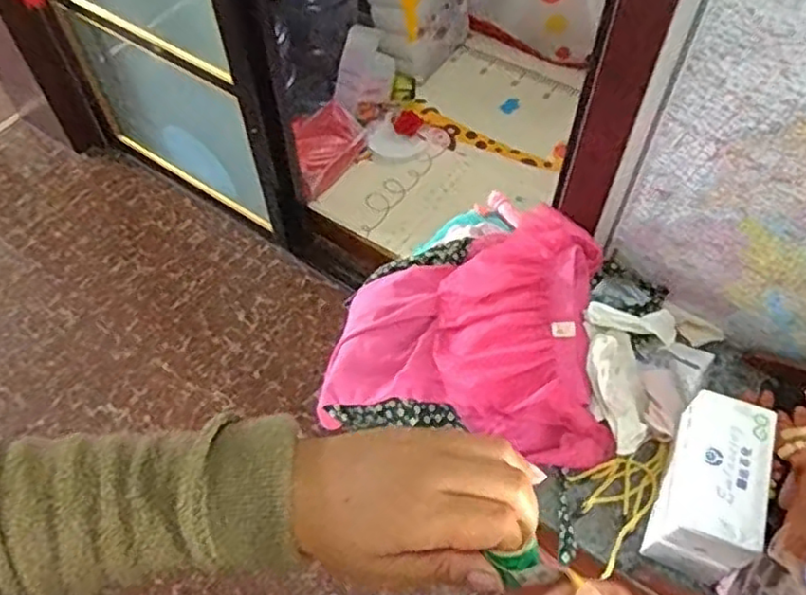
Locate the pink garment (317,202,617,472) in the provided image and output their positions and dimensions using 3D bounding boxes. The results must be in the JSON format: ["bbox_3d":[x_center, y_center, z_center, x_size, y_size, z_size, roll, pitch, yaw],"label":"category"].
[{"bbox_3d":[0.100,0.029,1.010,0.401,0.122,0.394,6,57,5],"label":"pink garment"}]

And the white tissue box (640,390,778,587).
[{"bbox_3d":[0.378,0.233,0.835,0.092,0.143,0.187,18,59,12],"label":"white tissue box"}]

